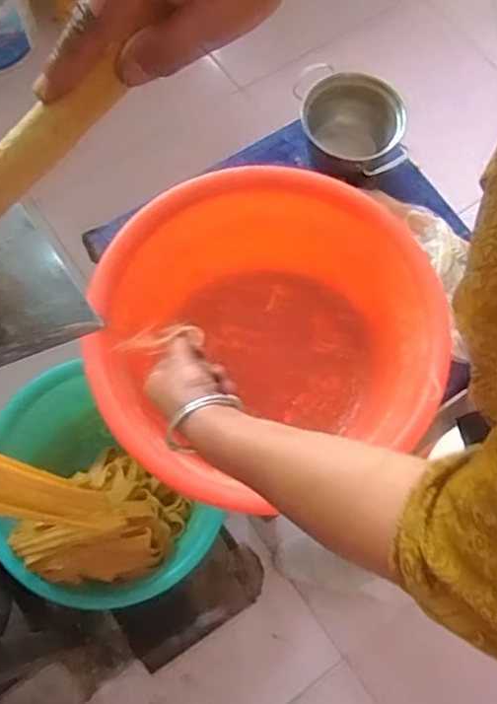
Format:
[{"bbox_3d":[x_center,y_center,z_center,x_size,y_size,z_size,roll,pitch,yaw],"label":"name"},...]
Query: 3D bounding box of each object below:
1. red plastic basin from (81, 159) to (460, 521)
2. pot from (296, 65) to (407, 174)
[{"bbox_3d":[0.023,-0.020,0.825,0.397,0.190,0.382,0,69,0],"label":"red plastic basin"},{"bbox_3d":[0.161,-0.343,0.998,0.150,0.104,0.174,1,69,0],"label":"pot"}]

